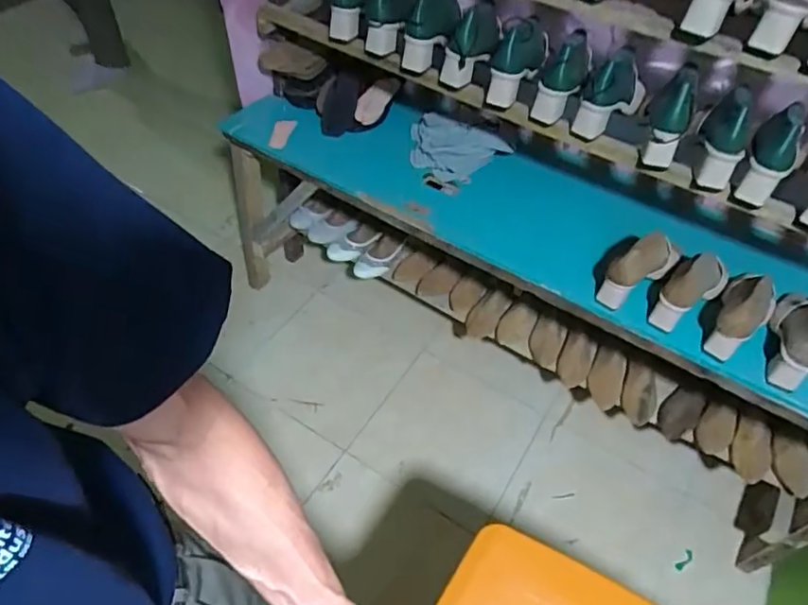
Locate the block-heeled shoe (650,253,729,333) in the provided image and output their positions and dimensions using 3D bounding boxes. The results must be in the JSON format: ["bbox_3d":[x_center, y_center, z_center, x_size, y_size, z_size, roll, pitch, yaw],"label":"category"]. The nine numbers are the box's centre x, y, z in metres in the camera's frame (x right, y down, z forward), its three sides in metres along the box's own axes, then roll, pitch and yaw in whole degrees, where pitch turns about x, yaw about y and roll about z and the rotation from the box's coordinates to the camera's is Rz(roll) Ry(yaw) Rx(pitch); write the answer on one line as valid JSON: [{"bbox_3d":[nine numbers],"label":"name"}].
[{"bbox_3d":[0.523,-0.032,1.038,0.177,0.095,0.069,-28,58,-25],"label":"block-heeled shoe"}]

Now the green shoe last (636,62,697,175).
[{"bbox_3d":[0.439,-0.304,0.942,0.064,0.173,0.068,17,17,9],"label":"green shoe last"}]

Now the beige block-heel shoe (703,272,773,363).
[{"bbox_3d":[0.596,0.019,1.011,0.081,0.135,0.174,36,56,23],"label":"beige block-heel shoe"}]

